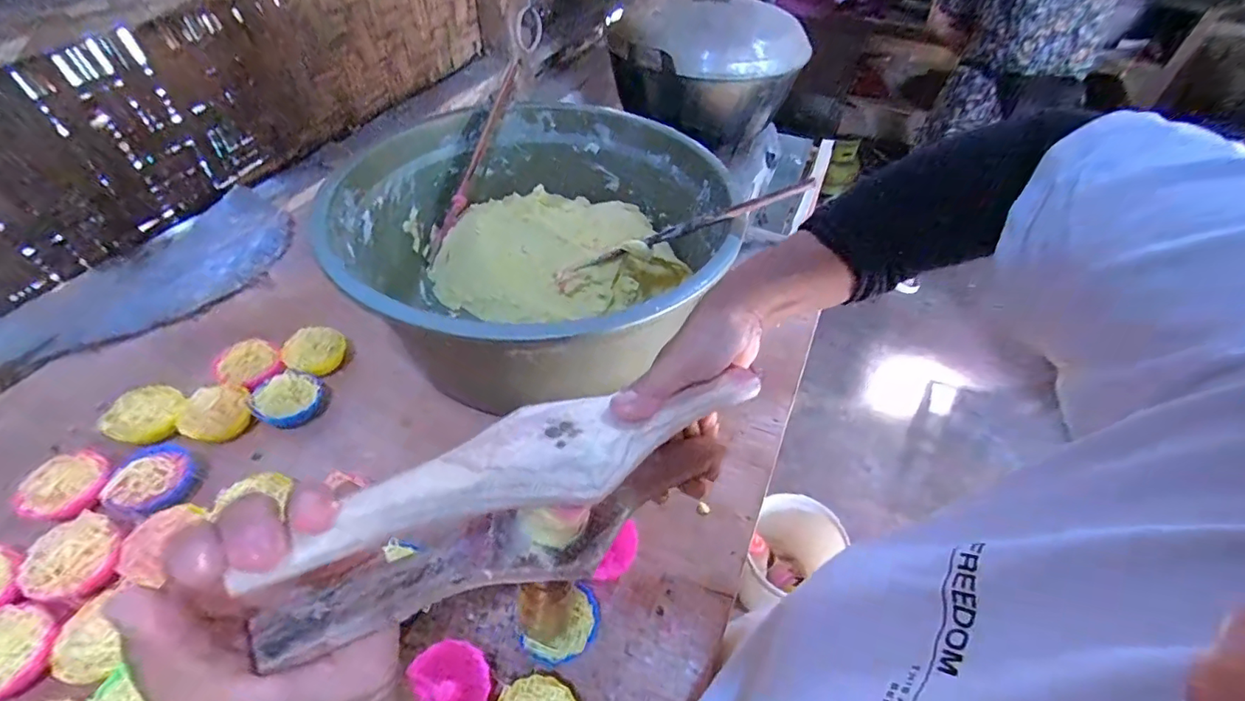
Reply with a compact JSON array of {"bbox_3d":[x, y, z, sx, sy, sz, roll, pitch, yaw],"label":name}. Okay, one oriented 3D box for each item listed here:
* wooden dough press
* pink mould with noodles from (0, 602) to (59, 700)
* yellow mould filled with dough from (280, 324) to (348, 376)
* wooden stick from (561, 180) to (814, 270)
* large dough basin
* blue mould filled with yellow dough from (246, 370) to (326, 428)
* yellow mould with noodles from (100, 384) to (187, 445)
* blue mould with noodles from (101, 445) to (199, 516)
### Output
[{"bbox_3d":[-0.035,0.066,0.274,0.269,0.080,0.063,-20,52,-28],"label":"wooden dough press"},{"bbox_3d":[-0.438,0.214,0.371,0.059,0.019,0.060,-15,50,-15],"label":"pink mould with noodles"},{"bbox_3d":[-0.336,0.003,0.580,0.061,0.036,0.058,1,48,-1],"label":"yellow mould filled with dough"},{"bbox_3d":[0.057,-0.121,0.530,0.262,0.014,0.010,-15,41,25],"label":"wooden stick"},{"bbox_3d":[-0.096,-0.102,0.607,0.376,0.192,0.405,1,48,-1],"label":"large dough basin"},{"bbox_3d":[-0.336,0.052,0.534,0.065,0.038,0.064,-32,57,-27],"label":"blue mould filled with yellow dough"},{"bbox_3d":[-0.454,0.067,0.507,0.060,0.038,0.060,1,48,-1],"label":"yellow mould with noodles"},{"bbox_3d":[-0.409,0.117,0.464,0.055,0.041,0.062,9,48,5],"label":"blue mould with noodles"}]

